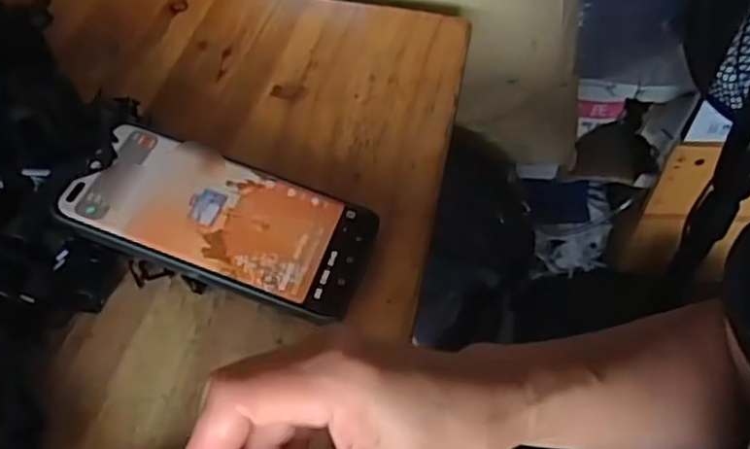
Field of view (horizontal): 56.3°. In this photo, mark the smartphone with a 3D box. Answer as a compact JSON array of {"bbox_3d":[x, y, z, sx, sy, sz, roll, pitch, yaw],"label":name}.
[{"bbox_3d":[-0.081,-0.004,0.385,0.157,0.005,0.077,21,52,0],"label":"smartphone"}]

